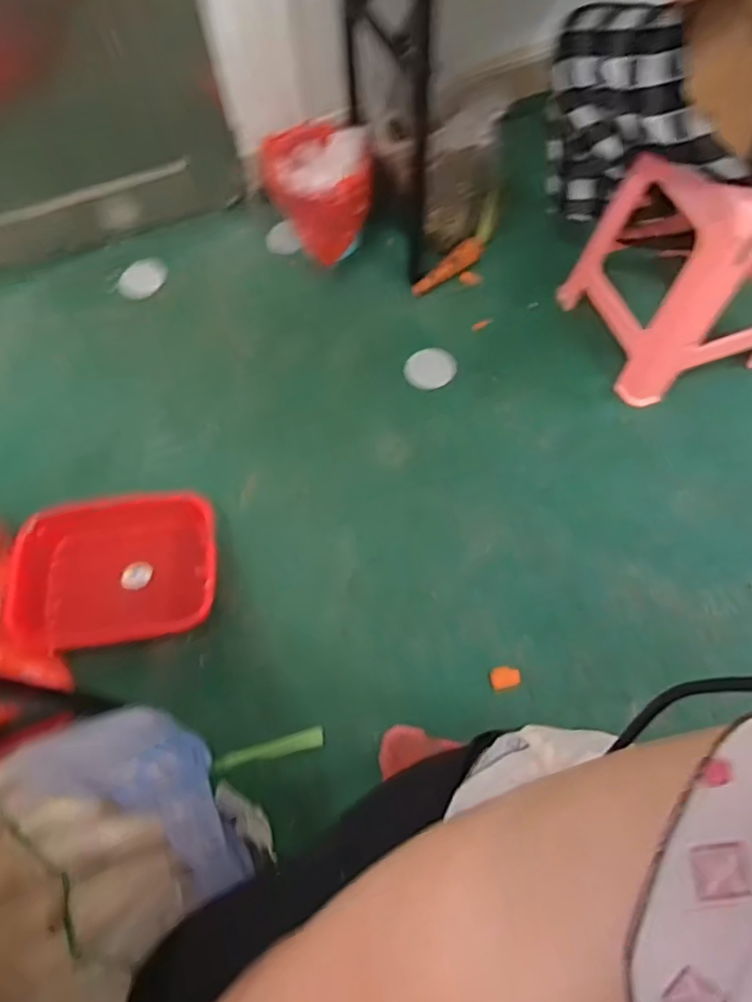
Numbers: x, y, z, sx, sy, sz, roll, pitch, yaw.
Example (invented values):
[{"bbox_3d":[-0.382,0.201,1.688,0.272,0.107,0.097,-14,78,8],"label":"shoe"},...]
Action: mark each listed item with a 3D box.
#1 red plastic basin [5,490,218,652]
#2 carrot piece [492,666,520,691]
[{"bbox_3d":[-0.508,0.125,1.151,0.386,0.112,0.295,-13,69,-4],"label":"red plastic basin"},{"bbox_3d":[0.246,0.335,1.099,0.055,0.006,0.040,-13,69,-5],"label":"carrot piece"}]

